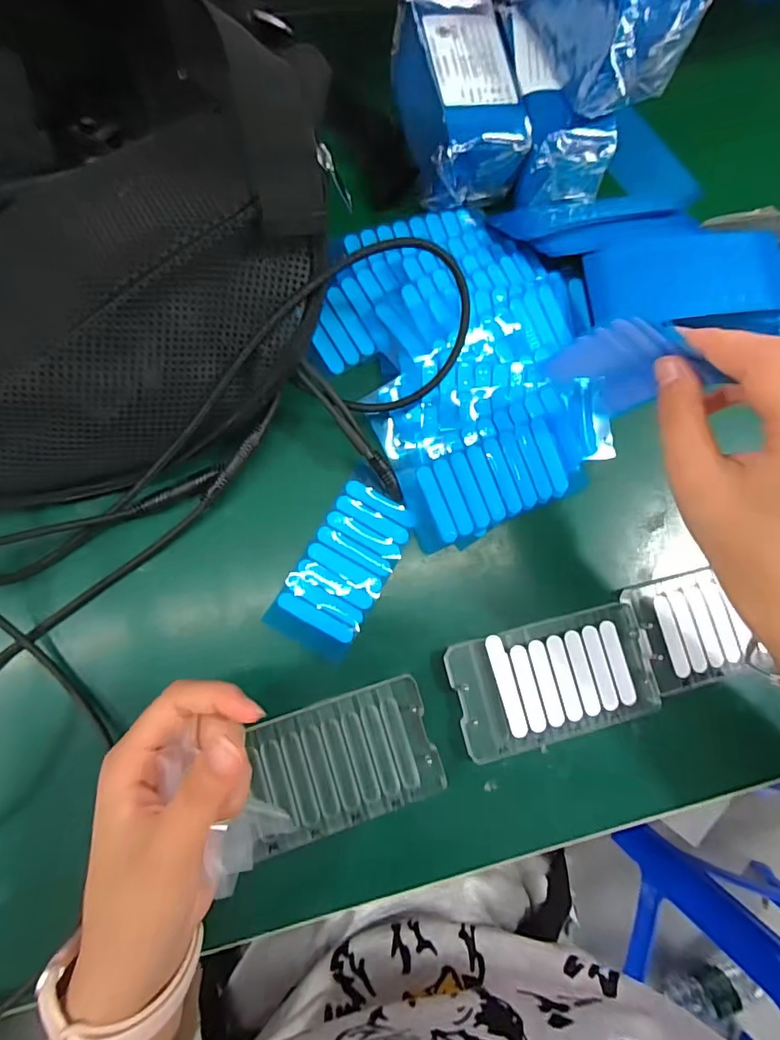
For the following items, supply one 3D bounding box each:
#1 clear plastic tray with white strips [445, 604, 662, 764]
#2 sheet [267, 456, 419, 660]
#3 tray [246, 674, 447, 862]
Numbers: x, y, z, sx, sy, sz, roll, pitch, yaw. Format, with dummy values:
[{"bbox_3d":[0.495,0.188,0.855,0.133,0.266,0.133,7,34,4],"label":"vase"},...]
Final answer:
[{"bbox_3d":[0.101,0.098,0.304,0.122,0.012,0.067,-15,81,-7],"label":"clear plastic tray with white strips"},{"bbox_3d":[-0.026,0.026,0.314,0.054,0.006,0.113,30,79,1],"label":"sheet"},{"bbox_3d":[-0.028,0.140,0.287,0.106,0.015,0.068,-17,82,-7],"label":"tray"}]

